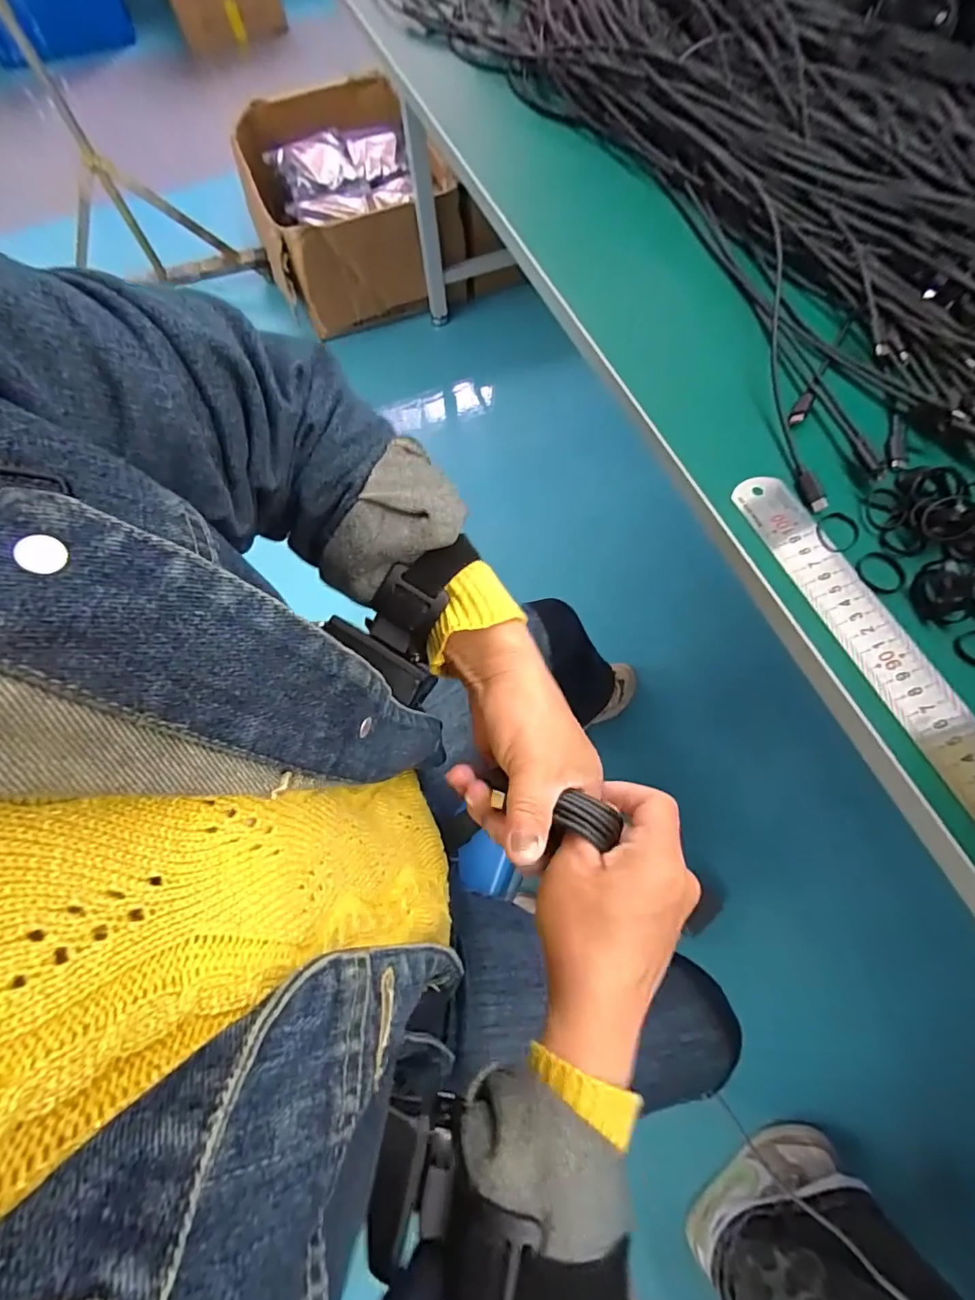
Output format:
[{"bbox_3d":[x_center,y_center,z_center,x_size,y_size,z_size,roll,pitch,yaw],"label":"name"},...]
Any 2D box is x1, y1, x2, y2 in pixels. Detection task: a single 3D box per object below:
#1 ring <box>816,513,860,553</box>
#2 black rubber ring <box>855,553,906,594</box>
[{"bbox_3d":[0.221,-0.074,0.325,0.028,0.004,0.025,-22,67,-7],"label":"ring"},{"bbox_3d":[0.238,-0.047,0.314,0.024,0.004,0.028,-1,66,3],"label":"black rubber ring"}]

